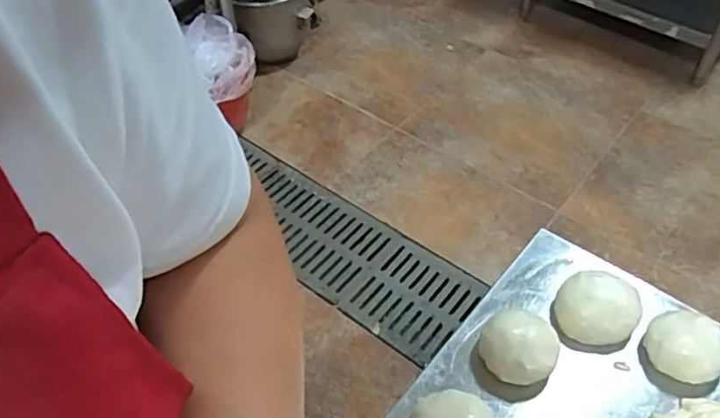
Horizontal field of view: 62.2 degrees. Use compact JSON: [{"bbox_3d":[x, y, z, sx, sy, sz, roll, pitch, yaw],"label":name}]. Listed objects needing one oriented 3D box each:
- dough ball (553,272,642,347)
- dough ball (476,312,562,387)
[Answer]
[{"bbox_3d":[0.243,0.103,0.614,0.074,0.044,0.077,3,47,1],"label":"dough ball"},{"bbox_3d":[0.156,0.136,0.587,0.071,0.044,0.065,1,47,-1],"label":"dough ball"}]

